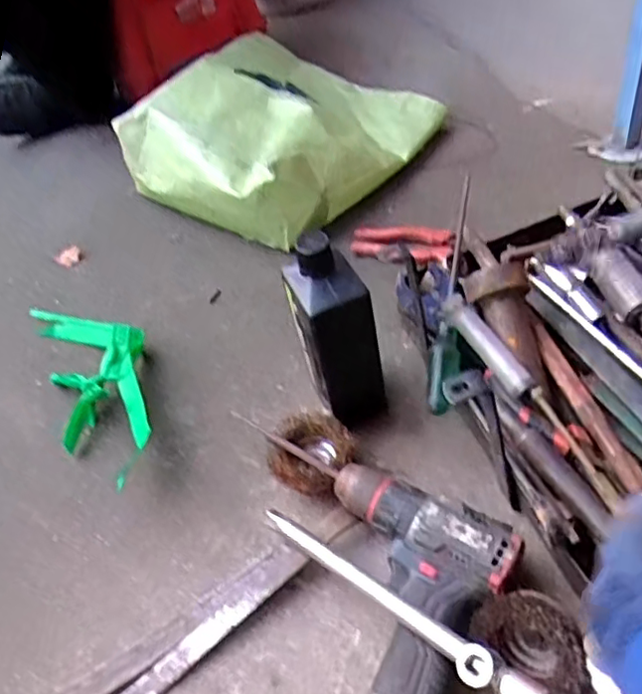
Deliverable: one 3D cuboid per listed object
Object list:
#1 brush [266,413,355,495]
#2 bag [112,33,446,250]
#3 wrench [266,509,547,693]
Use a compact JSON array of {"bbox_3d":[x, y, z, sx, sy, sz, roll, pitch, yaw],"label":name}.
[{"bbox_3d":[-0.009,0.101,0.568,0.075,0.039,0.074,-3,48,3],"label":"brush"},{"bbox_3d":[-0.051,-0.305,0.872,0.323,0.126,0.337,28,56,27],"label":"bag"},{"bbox_3d":[0.043,0.175,0.439,0.240,0.014,0.021,22,52,41],"label":"wrench"}]

